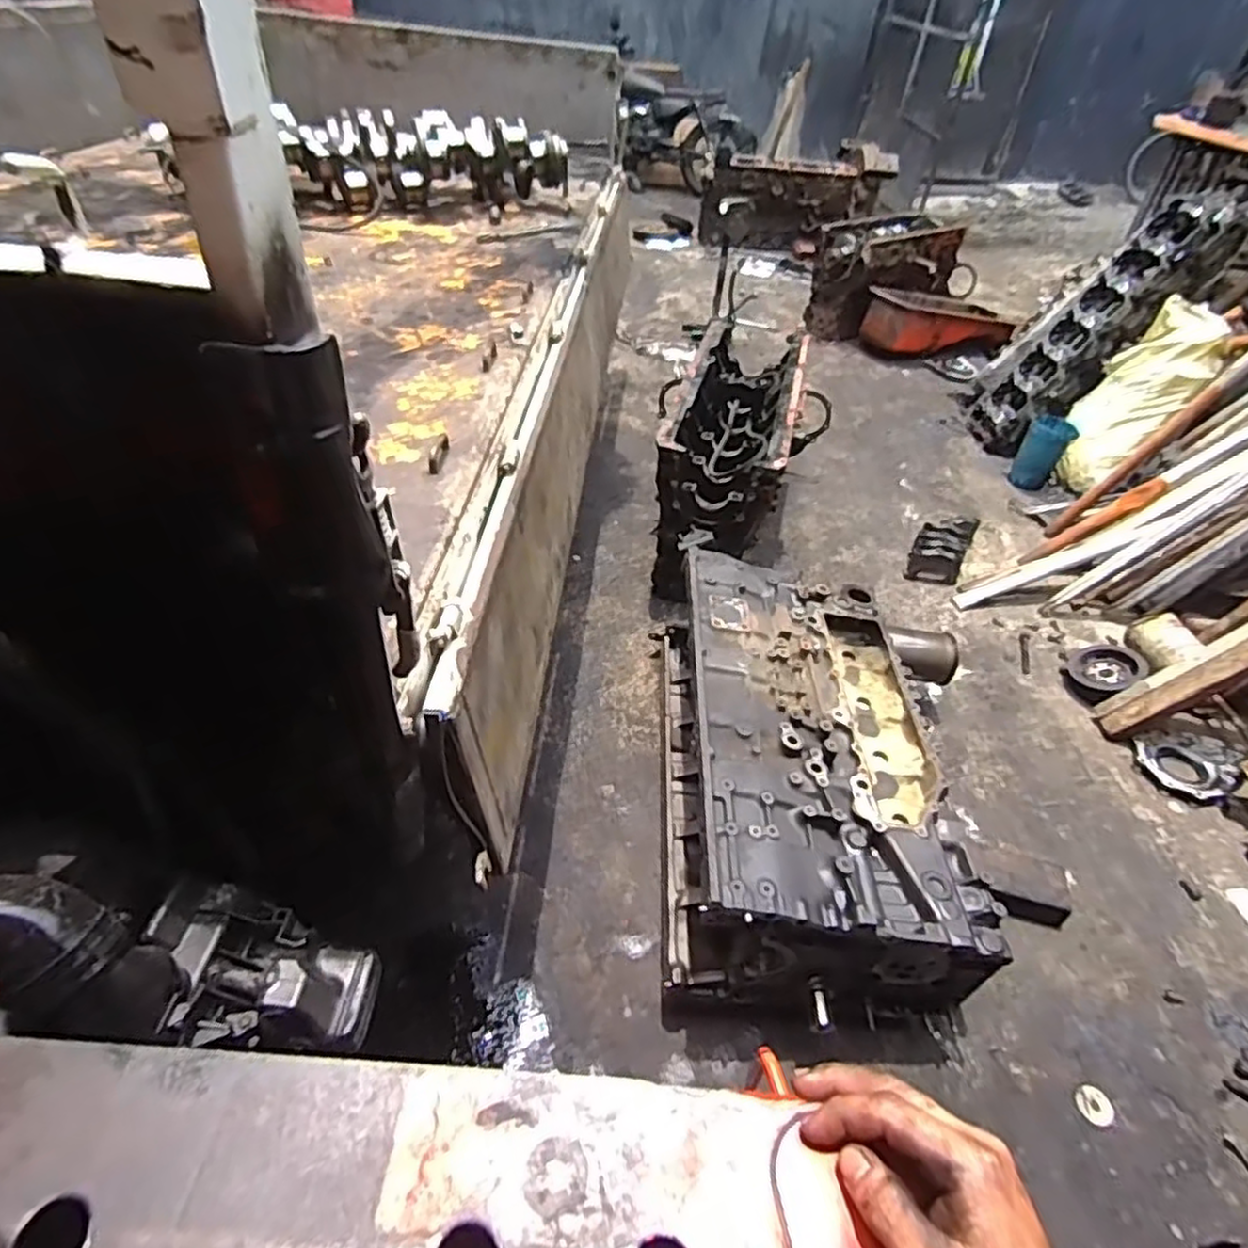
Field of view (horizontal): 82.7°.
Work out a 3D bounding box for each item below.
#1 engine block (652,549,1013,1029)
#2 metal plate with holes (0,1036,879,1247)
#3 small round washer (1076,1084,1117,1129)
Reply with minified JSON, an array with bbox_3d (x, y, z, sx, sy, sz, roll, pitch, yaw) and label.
[{"bbox_3d":[0.368,0.287,1.551,0.516,0.368,0.949,5,42,-1],"label":"engine block"},{"bbox_3d":[-0.113,0.269,0.333,0.467,0.013,0.114,5,42,0],"label":"metal plate with holes"},{"bbox_3d":[0.845,0.863,1.268,0.059,0.006,0.064,-4,41,4],"label":"small round washer"}]

